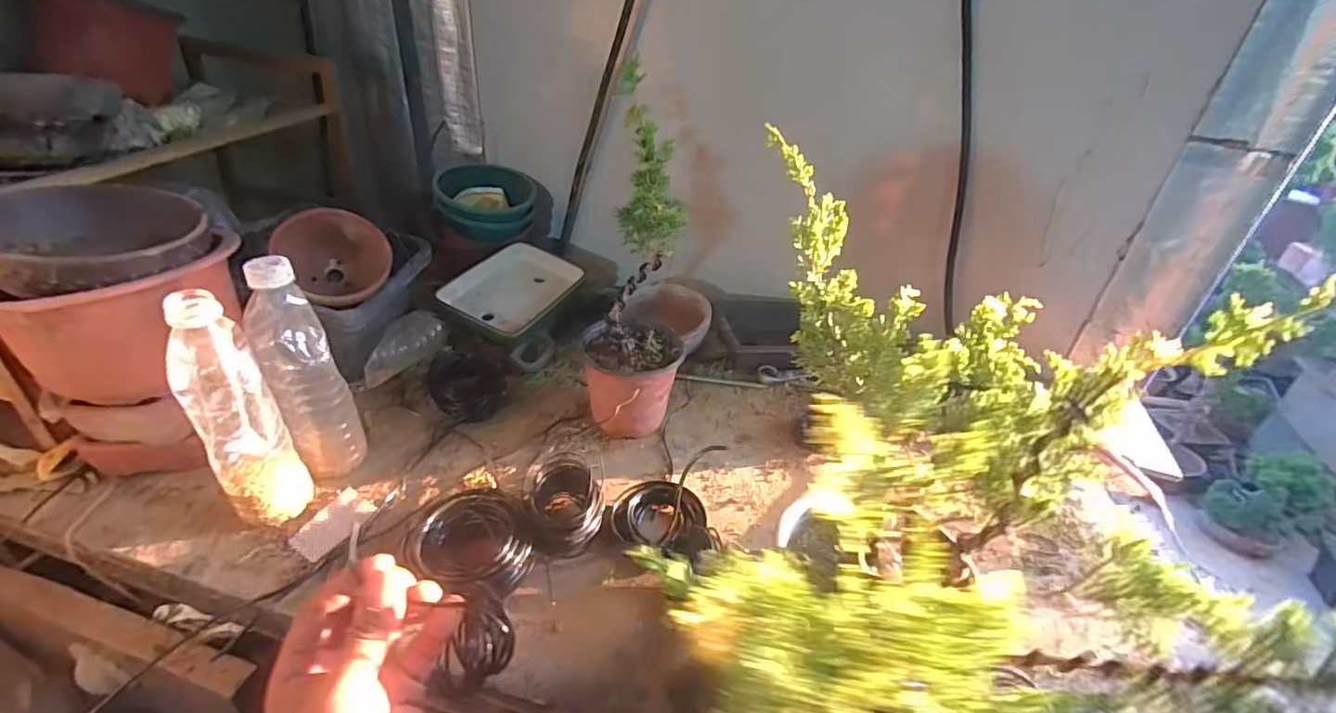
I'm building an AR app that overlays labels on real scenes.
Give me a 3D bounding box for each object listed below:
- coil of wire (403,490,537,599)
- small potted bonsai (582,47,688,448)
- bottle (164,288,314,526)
[{"bbox_3d":[-0.163,0.156,0.486,0.106,0.029,0.101,4,34,-3],"label":"coil of wire"},{"bbox_3d":[-0.039,-0.073,0.583,0.103,0.313,0.134,-20,42,-33],"label":"small potted bonsai"},{"bbox_3d":[-0.344,0.049,0.458,0.057,0.205,0.050,-24,44,-36],"label":"bottle"}]

